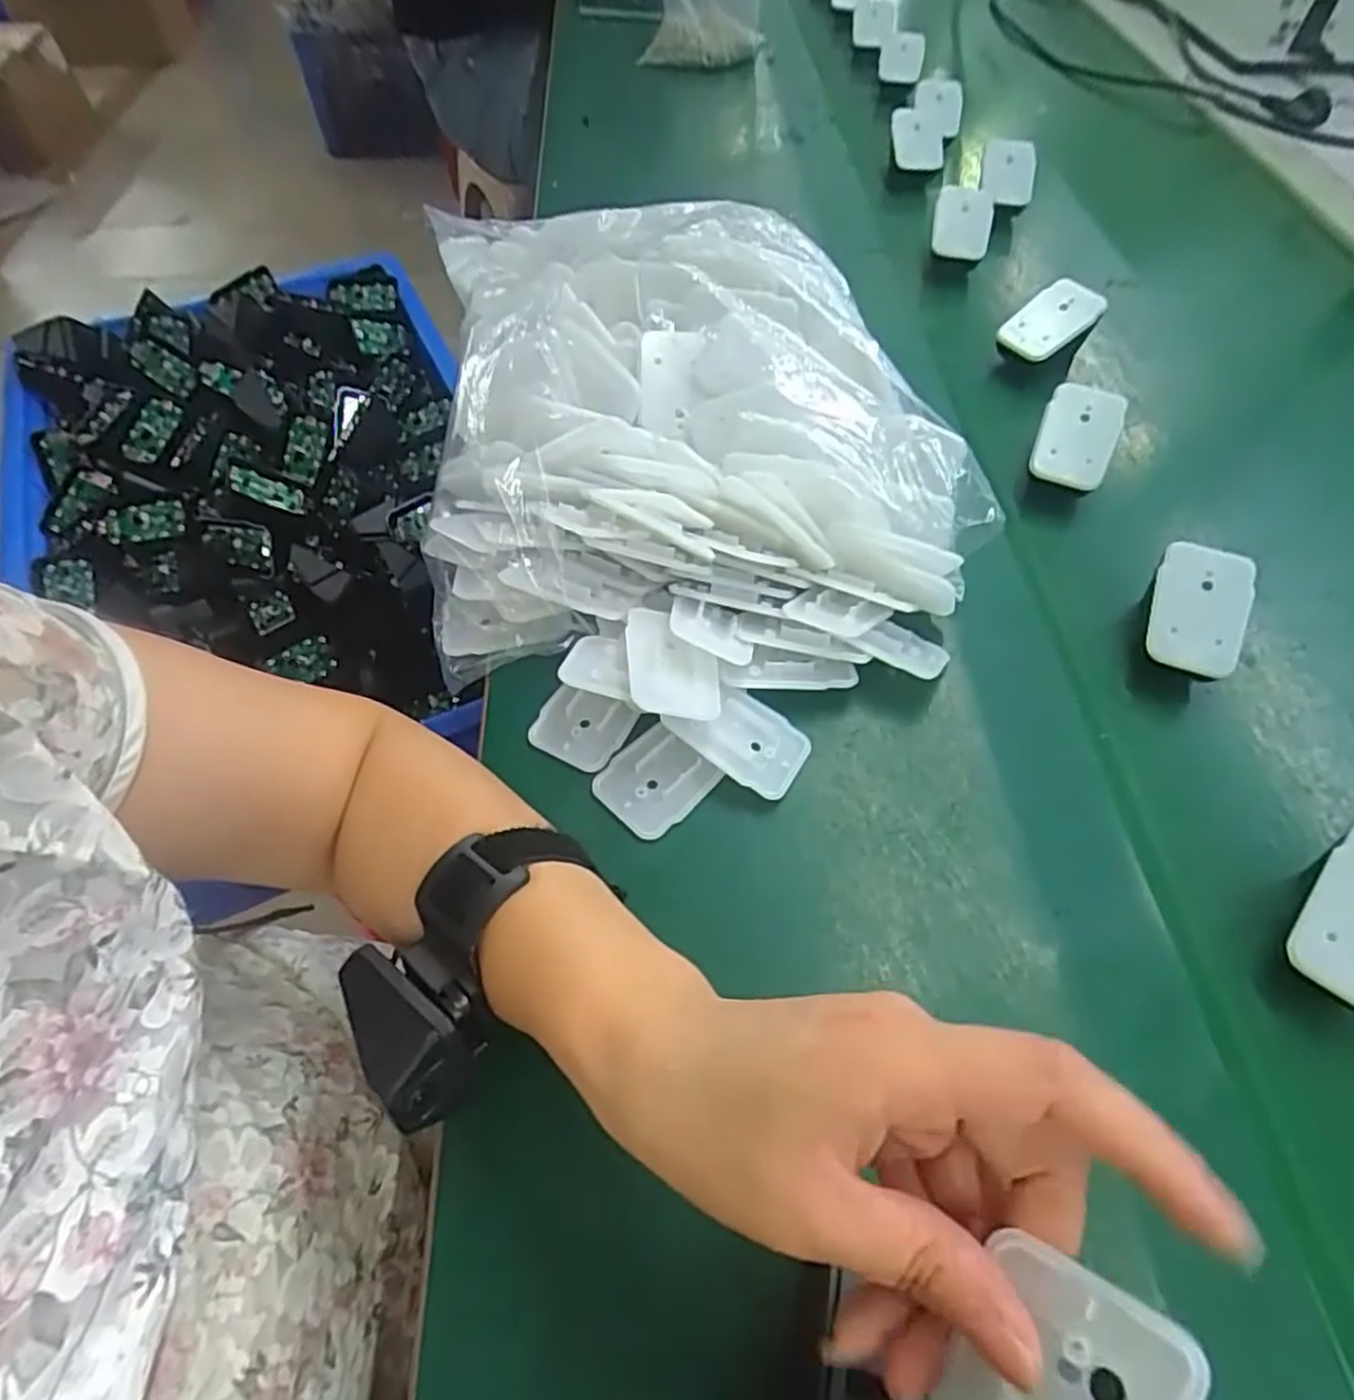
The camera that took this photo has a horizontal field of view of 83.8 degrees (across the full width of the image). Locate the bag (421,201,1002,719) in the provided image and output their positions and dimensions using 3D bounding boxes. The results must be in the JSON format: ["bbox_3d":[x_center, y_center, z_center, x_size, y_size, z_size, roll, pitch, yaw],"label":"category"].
[{"bbox_3d":[-0.008,-0.158,0.437,0.286,0.106,0.363,-11,59,-5],"label":"bag"}]

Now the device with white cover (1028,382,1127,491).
[{"bbox_3d":[0.240,-0.158,0.450,0.045,0.011,0.061,23,86,3],"label":"device with white cover"}]

